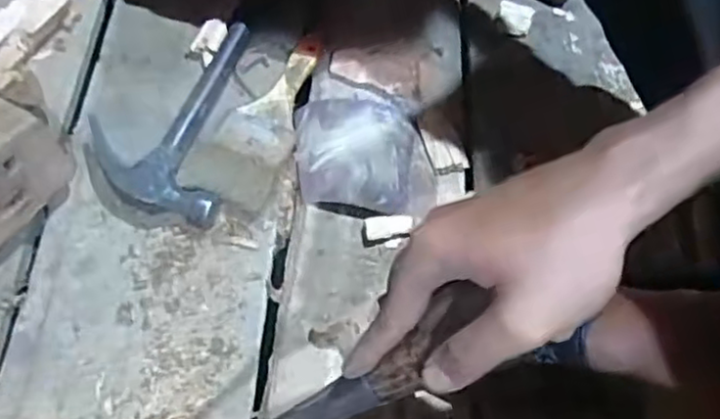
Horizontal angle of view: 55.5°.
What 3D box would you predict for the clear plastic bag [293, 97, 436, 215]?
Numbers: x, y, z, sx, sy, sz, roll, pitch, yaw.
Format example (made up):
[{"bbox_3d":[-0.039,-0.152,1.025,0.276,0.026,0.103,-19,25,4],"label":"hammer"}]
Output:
[{"bbox_3d":[0.004,-0.051,0.580,0.112,0.018,0.114,-3,62,-5],"label":"clear plastic bag"}]

